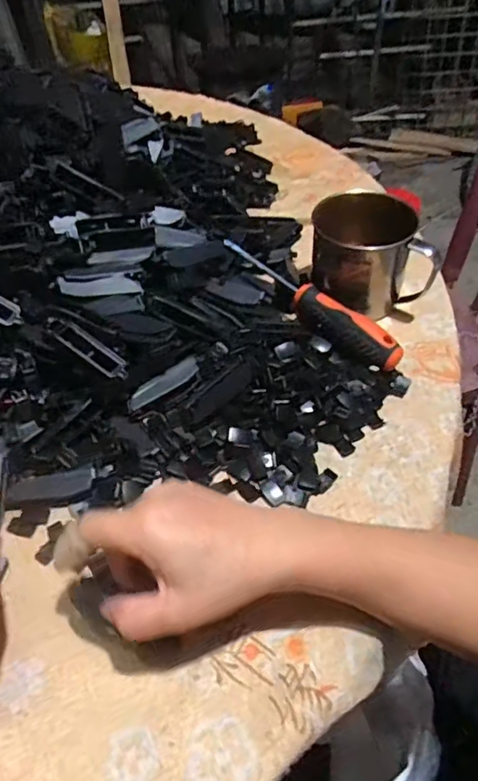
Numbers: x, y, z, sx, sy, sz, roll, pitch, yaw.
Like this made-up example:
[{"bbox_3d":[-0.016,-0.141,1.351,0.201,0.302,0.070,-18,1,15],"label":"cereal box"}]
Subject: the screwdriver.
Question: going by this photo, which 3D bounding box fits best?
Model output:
[{"bbox_3d":[0.061,-0.079,0.497,0.194,0.037,0.030,31,59,25],"label":"screwdriver"}]

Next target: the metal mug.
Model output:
[{"bbox_3d":[0.122,-0.125,0.503,0.099,0.100,0.071,-6,51,-1],"label":"metal mug"}]

